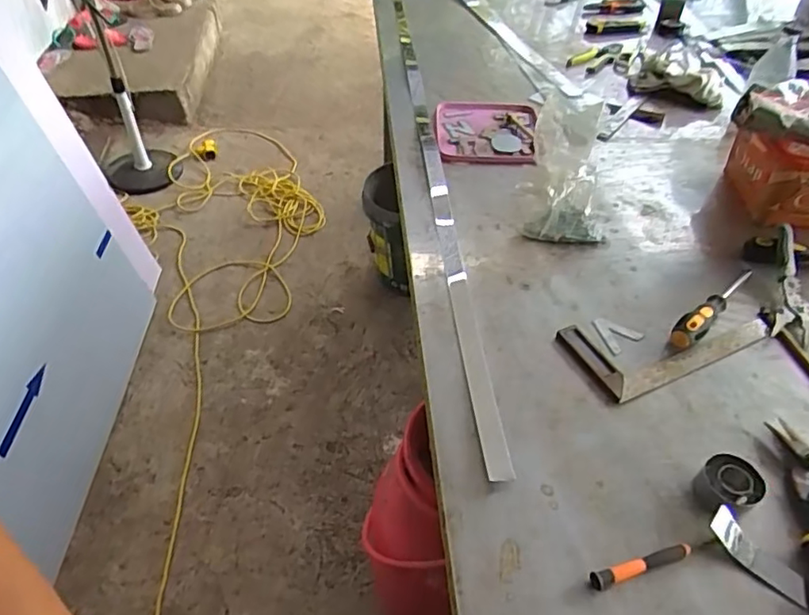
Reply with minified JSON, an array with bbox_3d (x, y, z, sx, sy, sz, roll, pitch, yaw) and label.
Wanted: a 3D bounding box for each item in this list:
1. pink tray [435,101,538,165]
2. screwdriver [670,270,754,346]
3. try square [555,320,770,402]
[{"bbox_3d":[0.146,-0.309,1.058,0.177,0.030,0.193,2,45,0],"label":"pink tray"},{"bbox_3d":[0.393,-0.009,0.746,0.201,0.036,0.029,-33,55,-30],"label":"screwdriver"},{"bbox_3d":[0.320,0.036,0.717,0.245,0.011,0.108,-15,47,-16],"label":"try square"}]

